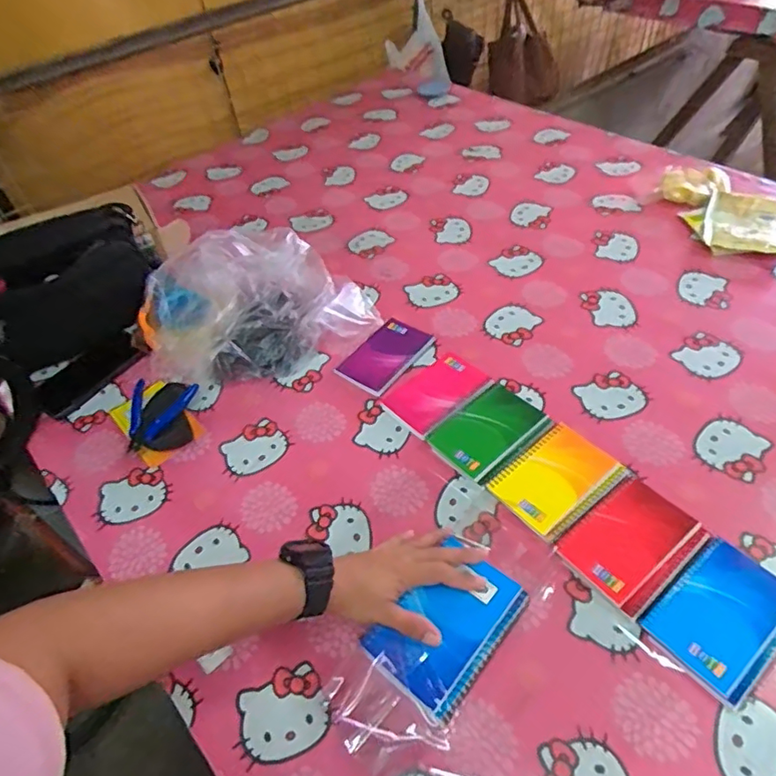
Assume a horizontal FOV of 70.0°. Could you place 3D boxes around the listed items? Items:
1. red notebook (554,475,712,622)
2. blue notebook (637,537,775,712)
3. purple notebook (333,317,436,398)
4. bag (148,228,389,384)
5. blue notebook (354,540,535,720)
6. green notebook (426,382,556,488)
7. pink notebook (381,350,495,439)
[{"bbox_3d":[0.250,0.158,0.570,0.128,0.012,0.097,-35,54,-22],"label":"red notebook"},{"bbox_3d":[0.313,0.211,0.513,0.133,0.013,0.098,-34,53,-21],"label":"blue notebook"},{"bbox_3d":[-0.003,-0.048,0.782,0.084,0.008,0.138,29,58,28],"label":"purple notebook"},{"bbox_3d":[-0.203,-0.127,0.824,0.312,0.090,0.249,-24,50,-14],"label":"bag"},{"bbox_3d":[0.054,0.207,0.488,0.089,0.014,0.132,40,64,18],"label":"blue notebook"},{"bbox_3d":[0.125,0.053,0.676,0.126,0.012,0.097,-34,54,-22],"label":"green notebook"},{"bbox_3d":[0.065,0.004,0.729,0.130,0.009,0.088,-35,54,-22],"label":"pink notebook"}]

